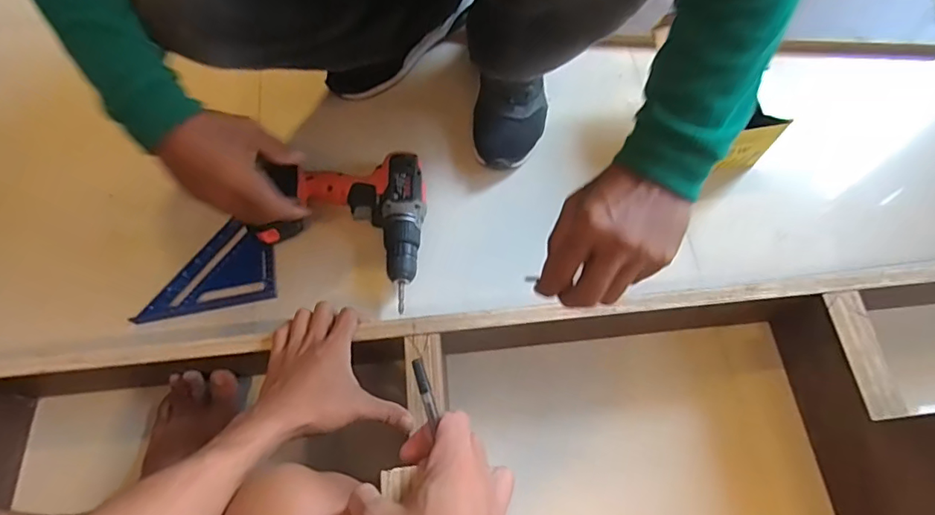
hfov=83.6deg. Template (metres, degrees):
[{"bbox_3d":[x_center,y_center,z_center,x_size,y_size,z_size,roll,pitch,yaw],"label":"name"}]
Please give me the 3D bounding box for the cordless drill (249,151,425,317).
[{"bbox_3d":[-0.165,-0.043,0.701,0.209,0.062,0.199,2,68,2],"label":"cordless drill"}]

